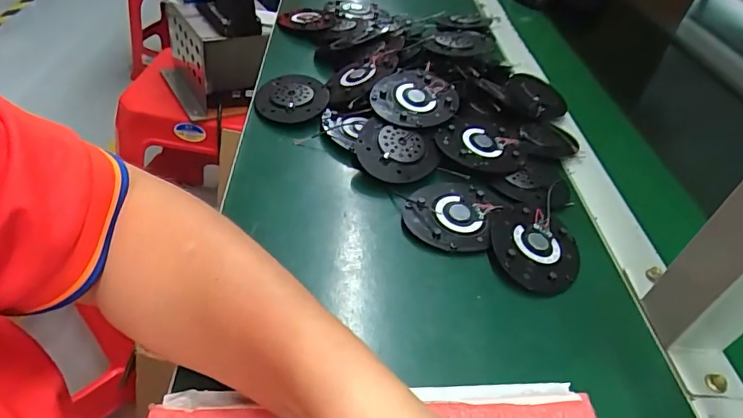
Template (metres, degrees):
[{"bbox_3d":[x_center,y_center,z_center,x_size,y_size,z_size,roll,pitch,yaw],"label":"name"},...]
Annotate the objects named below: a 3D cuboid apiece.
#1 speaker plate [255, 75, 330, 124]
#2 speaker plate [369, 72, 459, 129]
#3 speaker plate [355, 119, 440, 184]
[{"bbox_3d":[-0.075,-0.107,0.459,0.064,0.009,0.070,12,42,0],"label":"speaker plate"},{"bbox_3d":[0.041,-0.100,0.442,0.063,0.020,0.083,27,48,23],"label":"speaker plate"},{"bbox_3d":[0.022,-0.047,0.408,0.068,0.011,0.057,12,63,-8],"label":"speaker plate"}]

